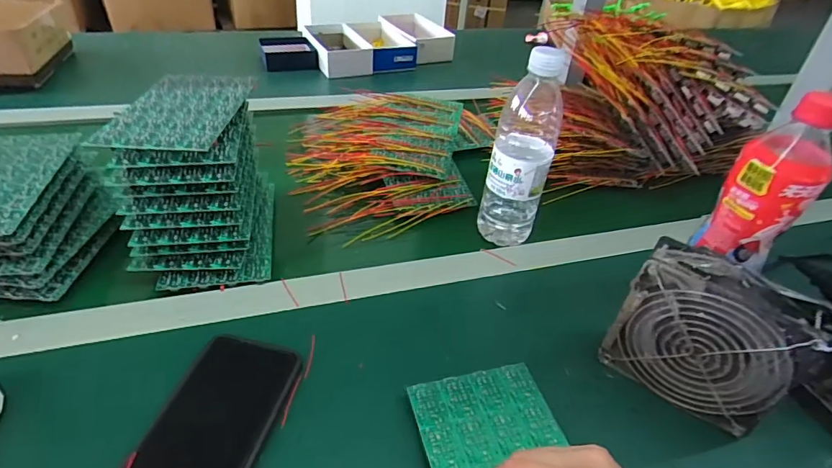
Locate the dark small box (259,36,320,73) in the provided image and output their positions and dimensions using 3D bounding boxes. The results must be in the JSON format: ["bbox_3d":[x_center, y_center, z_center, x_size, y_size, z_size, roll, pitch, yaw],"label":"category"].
[{"bbox_3d":[-0.249,-0.351,0.933,0.103,0.036,0.095,-6,40,-15],"label":"dark small box"}]

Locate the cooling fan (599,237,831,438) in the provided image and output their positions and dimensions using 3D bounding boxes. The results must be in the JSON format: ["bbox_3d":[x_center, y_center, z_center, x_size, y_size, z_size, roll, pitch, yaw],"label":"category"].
[{"bbox_3d":[0.221,0.083,0.373,0.123,0.125,0.046,30,44,23],"label":"cooling fan"}]

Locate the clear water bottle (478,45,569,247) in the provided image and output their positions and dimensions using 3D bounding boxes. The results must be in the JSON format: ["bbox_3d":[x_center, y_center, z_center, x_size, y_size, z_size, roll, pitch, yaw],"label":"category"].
[{"bbox_3d":[0.114,-0.085,0.504,0.066,0.199,0.056,17,41,10],"label":"clear water bottle"}]

